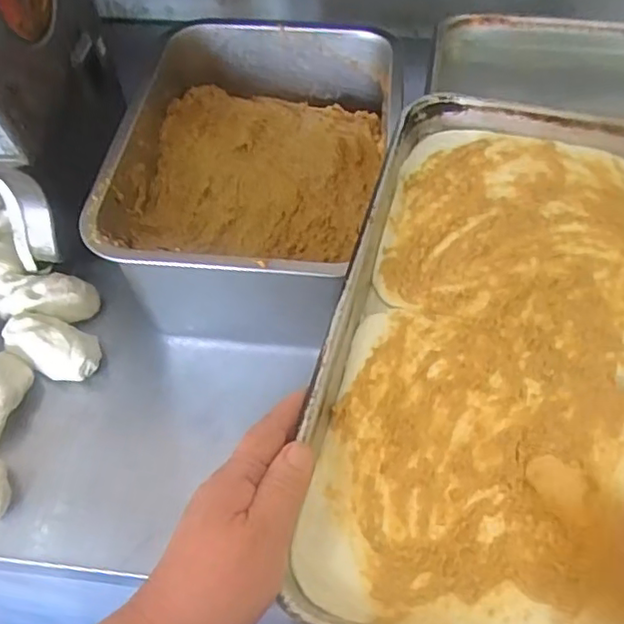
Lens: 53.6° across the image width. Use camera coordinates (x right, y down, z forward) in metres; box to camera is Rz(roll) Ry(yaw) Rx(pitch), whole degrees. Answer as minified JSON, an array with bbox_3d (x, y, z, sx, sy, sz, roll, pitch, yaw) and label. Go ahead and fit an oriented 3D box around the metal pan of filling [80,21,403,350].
[{"bbox_3d":[-0.055,-0.138,0.643,0.243,0.143,0.344,4,55,4],"label":"metal pan of filling"}]

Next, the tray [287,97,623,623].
[{"bbox_3d":[0.311,0.049,0.353,0.591,0.026,0.394,13,56,10],"label":"tray"}]

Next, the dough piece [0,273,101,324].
[{"bbox_3d":[-0.281,-0.017,0.637,0.113,0.027,0.059,7,55,6],"label":"dough piece"}]

